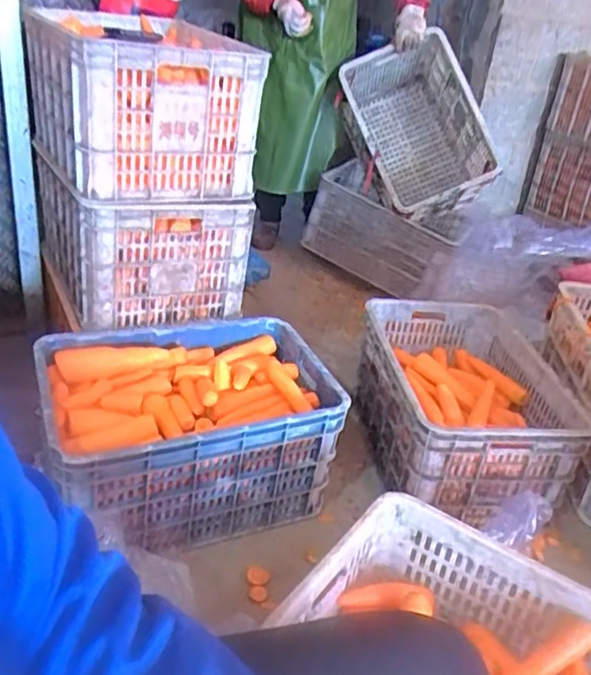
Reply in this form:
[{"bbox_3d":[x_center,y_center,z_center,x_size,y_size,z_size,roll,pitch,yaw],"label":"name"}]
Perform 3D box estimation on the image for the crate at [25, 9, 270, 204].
[{"bbox_3d":[-0.354,-0.519,1.349,0.356,0.277,0.549,-12,34,-31],"label":"crate"}]

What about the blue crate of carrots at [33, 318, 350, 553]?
[{"bbox_3d":[-0.202,0.180,1.232,0.517,0.265,0.356,-8,32,-26],"label":"blue crate of carrots"}]

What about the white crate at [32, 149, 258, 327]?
[{"bbox_3d":[-0.355,-0.238,1.410,0.346,0.247,0.435,-10,33,-29],"label":"white crate"}]

